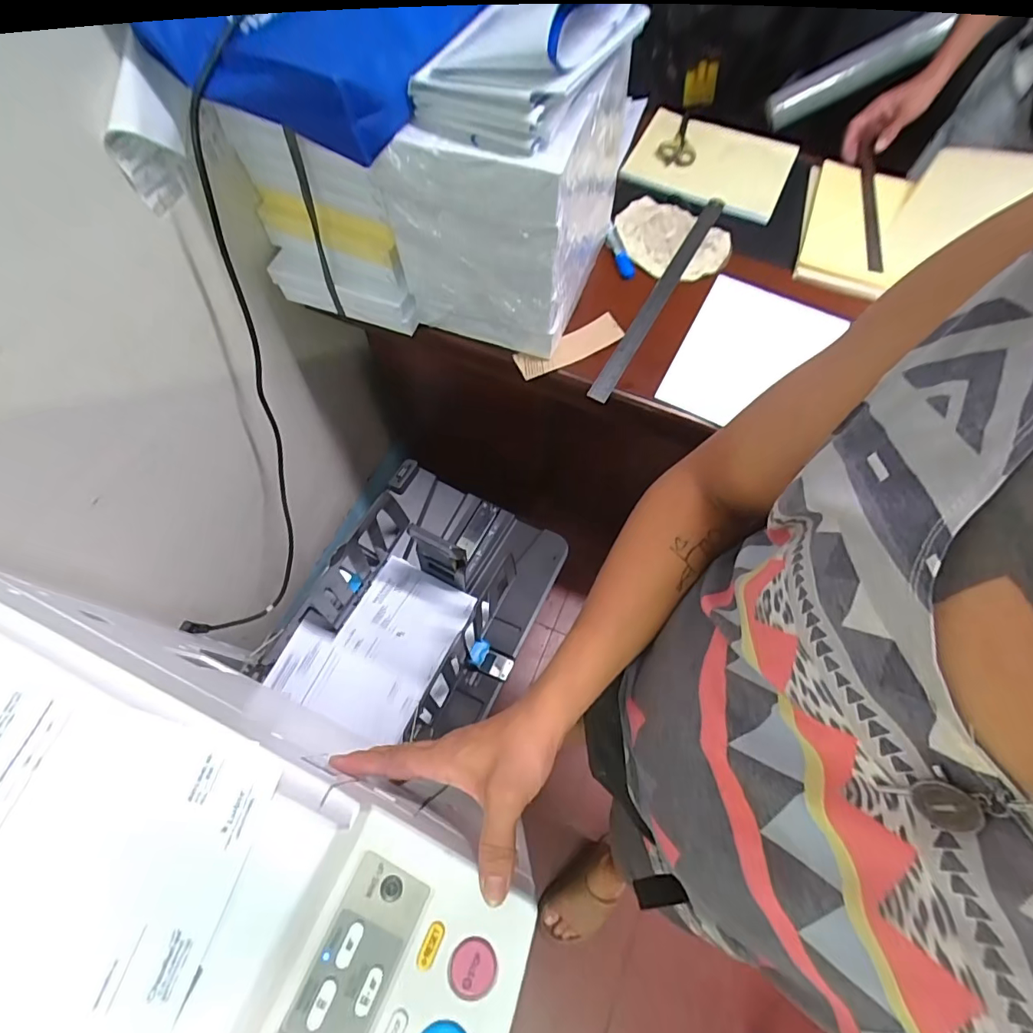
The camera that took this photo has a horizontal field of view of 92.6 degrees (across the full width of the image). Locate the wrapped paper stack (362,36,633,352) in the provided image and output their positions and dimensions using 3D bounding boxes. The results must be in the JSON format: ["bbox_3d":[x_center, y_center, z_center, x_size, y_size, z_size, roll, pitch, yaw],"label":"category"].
[{"bbox_3d":[-0.013,-0.403,0.646,0.229,0.270,0.233,22,68,8],"label":"wrapped paper stack"}]

